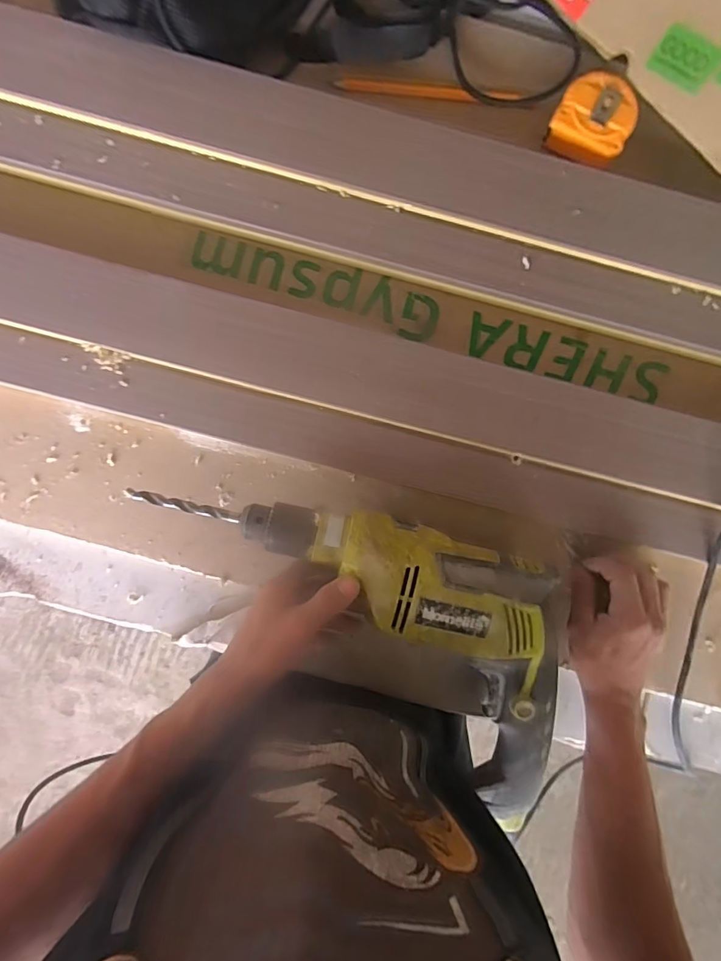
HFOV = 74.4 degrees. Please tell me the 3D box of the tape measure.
[{"bbox_3d":[0.205,-0.316,0.417,0.067,0.027,0.068,21,90,-1],"label":"tape measure"}]

